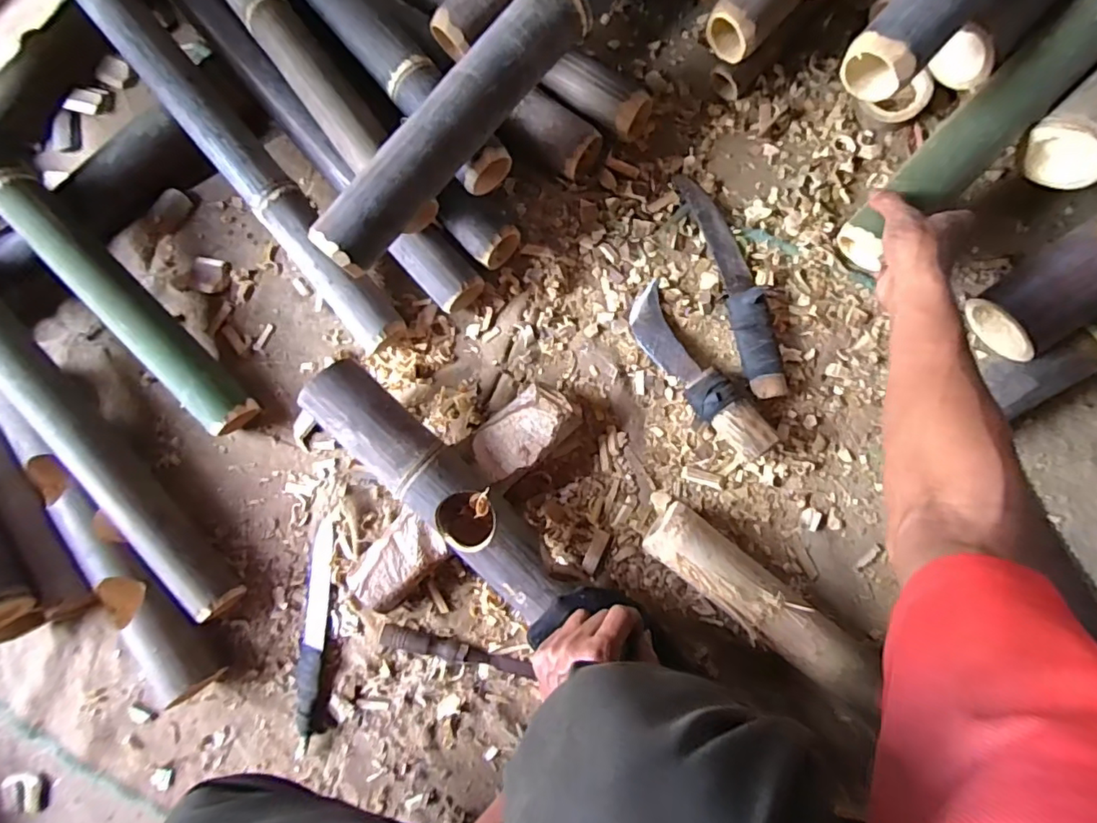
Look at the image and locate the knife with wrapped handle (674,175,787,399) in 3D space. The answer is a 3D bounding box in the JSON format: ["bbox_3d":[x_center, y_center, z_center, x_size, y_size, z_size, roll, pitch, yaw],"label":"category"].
[{"bbox_3d":[0.223,-0.157,0.663,0.050,0.034,0.288,-18,84,5],"label":"knife with wrapped handle"}]

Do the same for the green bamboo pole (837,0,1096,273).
[{"bbox_3d":[0.540,-0.399,0.518,0.066,0.057,0.641,45,105,8],"label":"green bamboo pole"}]

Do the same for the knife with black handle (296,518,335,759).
[{"bbox_3d":[-0.297,0.280,0.706,0.033,0.020,0.283,3,86,7],"label":"knife with black handle"}]

